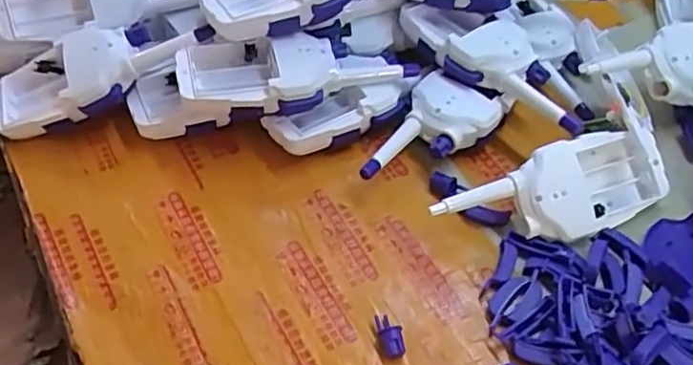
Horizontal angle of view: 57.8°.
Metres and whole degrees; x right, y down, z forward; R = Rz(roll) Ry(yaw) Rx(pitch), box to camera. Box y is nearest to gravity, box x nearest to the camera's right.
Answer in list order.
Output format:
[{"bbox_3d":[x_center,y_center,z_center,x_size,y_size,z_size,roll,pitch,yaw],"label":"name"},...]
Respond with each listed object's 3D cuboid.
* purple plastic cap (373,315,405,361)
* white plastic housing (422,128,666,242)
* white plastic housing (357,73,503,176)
[{"bbox_3d":[0.025,0.089,0.367,0.014,0.013,0.027,-4,52,-5],"label":"purple plastic cap"},{"bbox_3d":[0.139,0.008,0.411,0.157,0.030,0.064,-22,85,-21],"label":"white plastic housing"},{"bbox_3d":[0.065,-0.031,0.447,0.067,0.035,0.104,21,54,15],"label":"white plastic housing"}]

